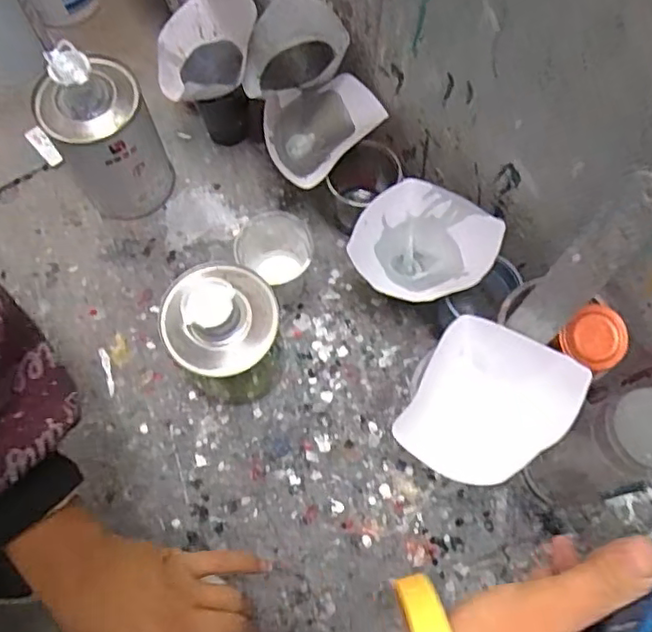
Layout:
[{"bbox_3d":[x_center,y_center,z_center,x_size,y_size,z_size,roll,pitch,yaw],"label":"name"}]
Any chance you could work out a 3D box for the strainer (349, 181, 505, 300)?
[{"bbox_3d":[0.083,-0.056,0.561,0.112,0.081,0.112,0,72,-1],"label":"strainer"}]

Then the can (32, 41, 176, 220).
[{"bbox_3d":[-0.219,-0.179,0.612,0.097,0.177,0.093,-31,75,-10],"label":"can"}]

